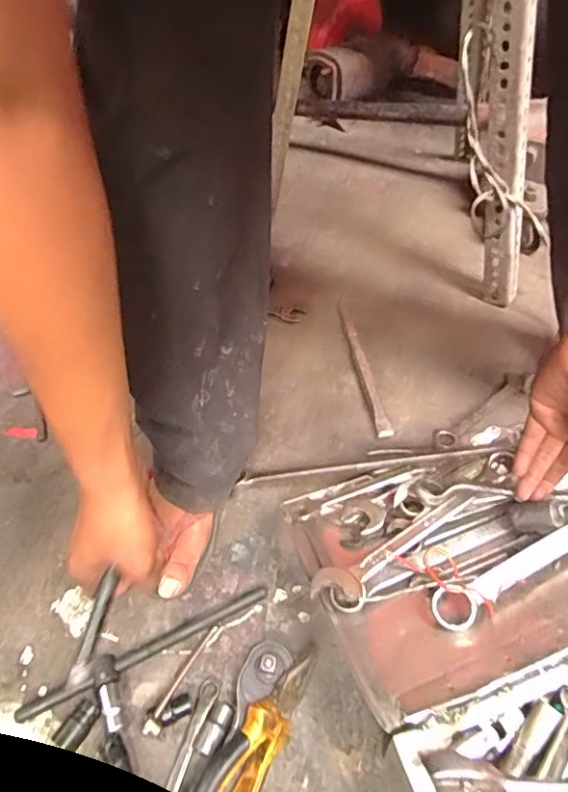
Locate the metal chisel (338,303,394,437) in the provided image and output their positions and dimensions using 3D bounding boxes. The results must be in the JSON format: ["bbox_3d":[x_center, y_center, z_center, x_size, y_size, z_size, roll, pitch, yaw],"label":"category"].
[{"bbox_3d":[0.111,-0.052,0.762,0.017,0.019,0.263,-8,49,-2],"label":"metal chisel"}]

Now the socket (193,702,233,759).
[{"bbox_3d":[-0.062,0.296,0.480,0.021,0.016,0.044,18,53,19],"label":"socket"}]

